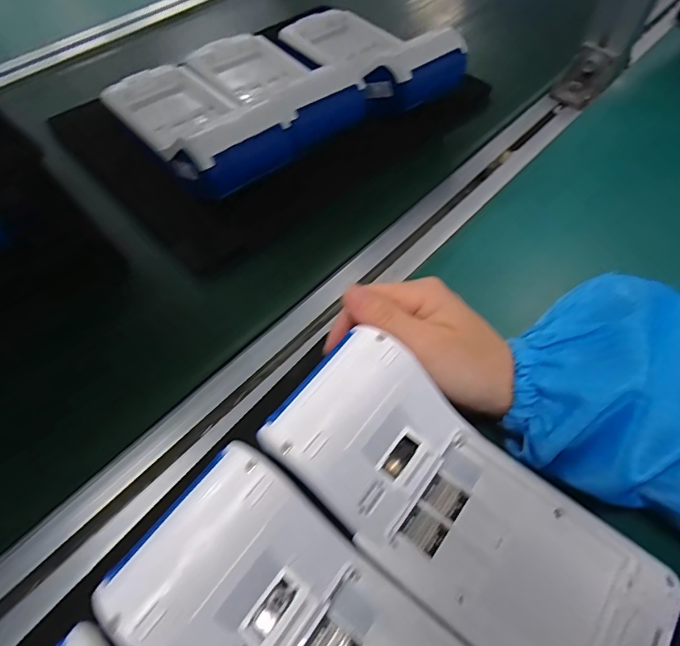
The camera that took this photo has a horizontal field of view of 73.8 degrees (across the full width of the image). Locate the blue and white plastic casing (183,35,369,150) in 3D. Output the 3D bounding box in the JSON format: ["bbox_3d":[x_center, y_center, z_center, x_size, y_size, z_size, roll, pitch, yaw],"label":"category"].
[{"bbox_3d":[-0.065,-0.218,0.400,0.095,0.052,0.192,-30,62,-18],"label":"blue and white plastic casing"}]

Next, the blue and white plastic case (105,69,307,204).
[{"bbox_3d":[-0.123,-0.173,0.371,0.091,0.051,0.188,-35,64,-21],"label":"blue and white plastic case"}]

